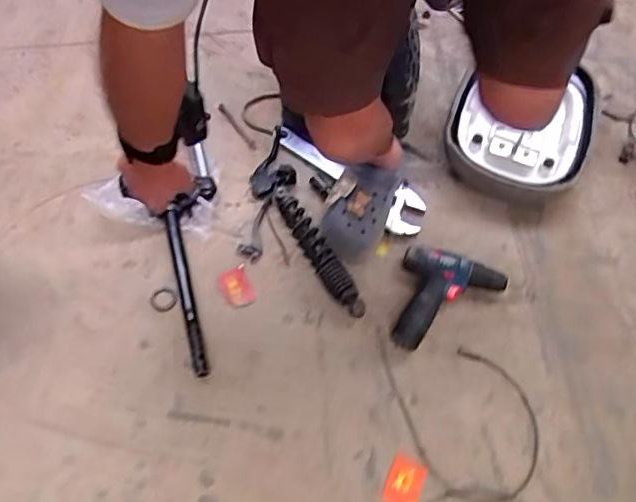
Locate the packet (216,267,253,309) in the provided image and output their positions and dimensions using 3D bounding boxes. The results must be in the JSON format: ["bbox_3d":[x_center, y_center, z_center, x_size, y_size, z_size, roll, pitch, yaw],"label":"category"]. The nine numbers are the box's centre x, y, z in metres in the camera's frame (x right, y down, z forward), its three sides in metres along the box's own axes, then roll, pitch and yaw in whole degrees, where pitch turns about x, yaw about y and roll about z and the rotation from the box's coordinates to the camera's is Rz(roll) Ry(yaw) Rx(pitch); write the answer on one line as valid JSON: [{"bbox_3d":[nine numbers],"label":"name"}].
[{"bbox_3d":[-0.143,0.065,0.991,0.048,0.007,0.071,-22,63,-16],"label":"packet"}]

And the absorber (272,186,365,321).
[{"bbox_3d":[-0.006,-0.007,1.009,0.051,0.040,0.291,-20,62,-15],"label":"absorber"}]

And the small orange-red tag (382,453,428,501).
[{"bbox_3d":[0.129,0.342,0.839,0.053,0.004,0.070,20,60,9],"label":"small orange-red tag"}]

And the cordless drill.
[{"bbox_3d":[0.205,0.083,0.963,0.164,0.049,0.197,21,60,11],"label":"cordless drill"}]

